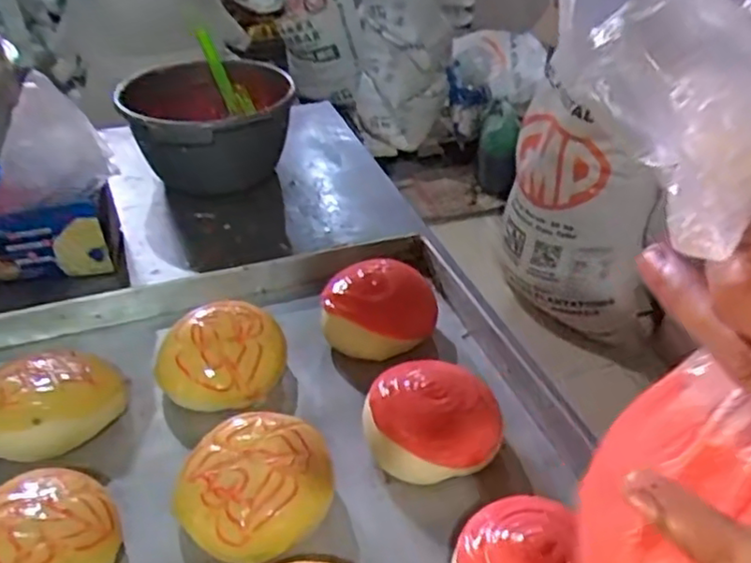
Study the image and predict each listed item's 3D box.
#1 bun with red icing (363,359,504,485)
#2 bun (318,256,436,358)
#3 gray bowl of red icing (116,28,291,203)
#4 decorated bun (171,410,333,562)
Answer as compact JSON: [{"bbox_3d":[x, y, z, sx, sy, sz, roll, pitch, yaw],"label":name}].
[{"bbox_3d":[0.041,0.098,0.471,0.095,0.047,0.086,2,37,2],"label":"bun with red icing"},{"bbox_3d":[0.002,0.020,0.573,0.096,0.056,0.080,-4,38,-6],"label":"bun"},{"bbox_3d":[-0.192,-0.173,0.793,0.176,0.126,0.187,-4,38,-6],"label":"gray bowl of red icing"},{"bbox_3d":[-0.077,0.129,0.437,0.098,0.045,0.095,3,37,3],"label":"decorated bun"}]

